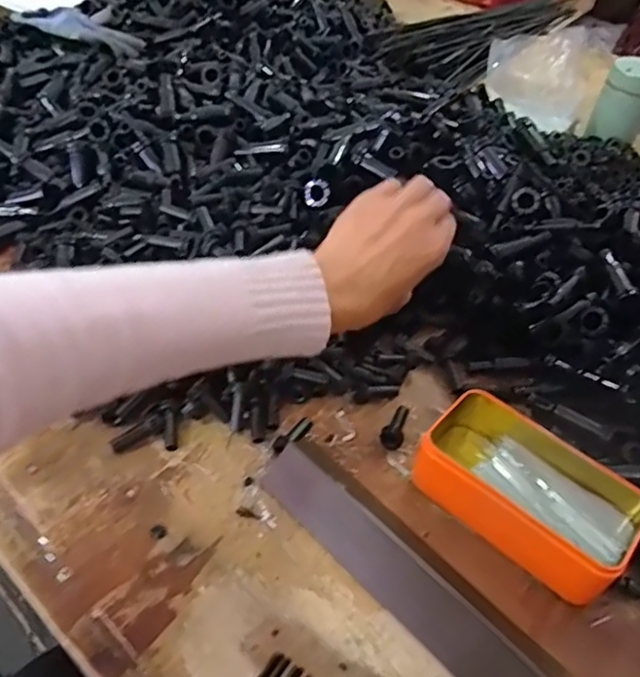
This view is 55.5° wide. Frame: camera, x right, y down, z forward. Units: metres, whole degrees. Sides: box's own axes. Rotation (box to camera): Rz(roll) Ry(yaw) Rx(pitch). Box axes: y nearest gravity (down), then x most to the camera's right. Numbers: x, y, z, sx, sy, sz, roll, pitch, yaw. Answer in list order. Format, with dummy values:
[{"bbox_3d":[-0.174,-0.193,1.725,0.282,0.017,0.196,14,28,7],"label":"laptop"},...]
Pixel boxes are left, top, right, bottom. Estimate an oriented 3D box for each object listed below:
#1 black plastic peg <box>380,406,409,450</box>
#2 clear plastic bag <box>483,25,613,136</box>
[{"bbox_3d":[0.061,0.068,0.479,0.017,0.012,0.041,20,48,12],"label":"black plastic peg"},{"bbox_3d":[0.287,-0.338,0.774,0.075,0.116,0.140,-22,53,-25],"label":"clear plastic bag"}]

